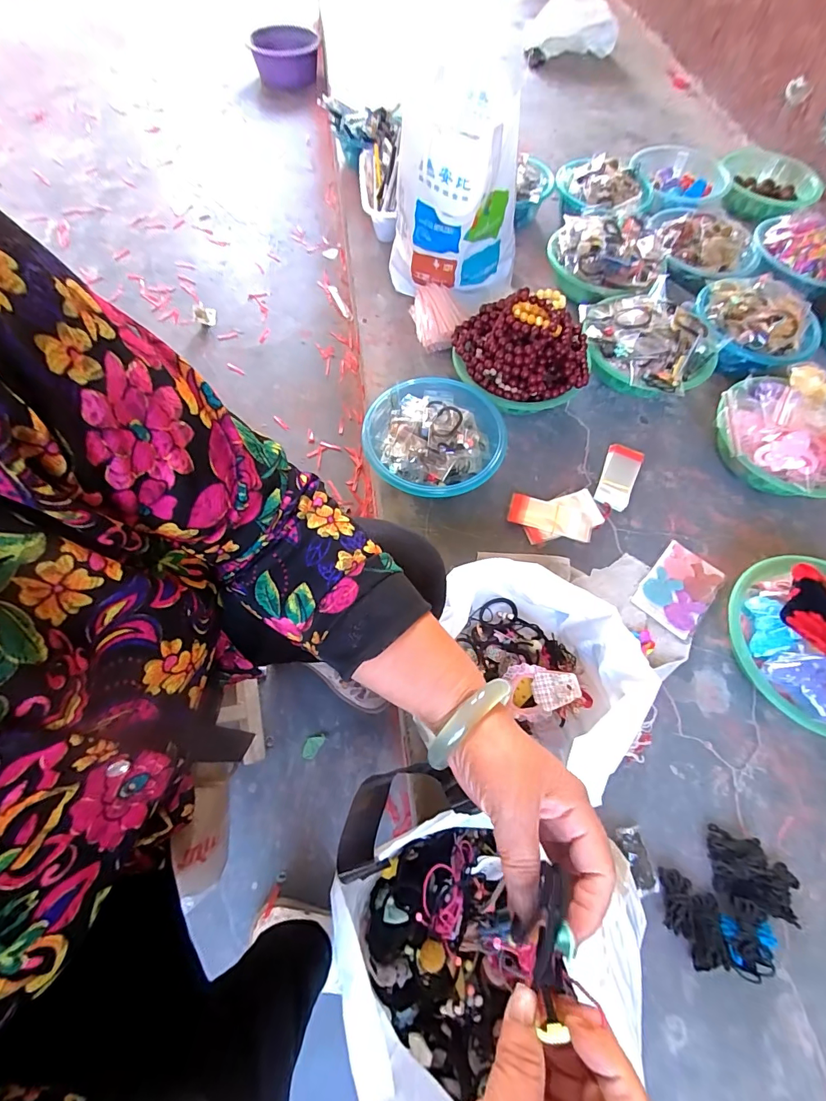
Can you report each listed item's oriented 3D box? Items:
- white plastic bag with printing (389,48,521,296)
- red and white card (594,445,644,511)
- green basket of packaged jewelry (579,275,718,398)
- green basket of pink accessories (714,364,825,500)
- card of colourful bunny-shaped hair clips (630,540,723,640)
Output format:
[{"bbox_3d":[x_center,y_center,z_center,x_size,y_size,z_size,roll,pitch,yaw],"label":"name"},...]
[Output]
[{"bbox_3d":[0.064,-0.622,0.788,0.220,0.277,0.156,34,69,12],"label":"white plastic bag with printing"},{"bbox_3d":[0.350,-0.127,0.728,0.057,0.012,0.125,24,68,8],"label":"red and white card"},{"bbox_3d":[0.425,-0.375,0.792,0.209,0.095,0.237,-26,69,-14],"label":"green basket of packaged jewelry"},{"bbox_3d":[0.624,-0.187,0.716,0.230,0.106,0.234,-31,70,-15],"label":"green basket of pink accessories"},{"bbox_3d":[0.406,0.057,0.654,0.094,0.007,0.136,38,70,13],"label":"card of colourful bunny-shaped hair clips"}]

